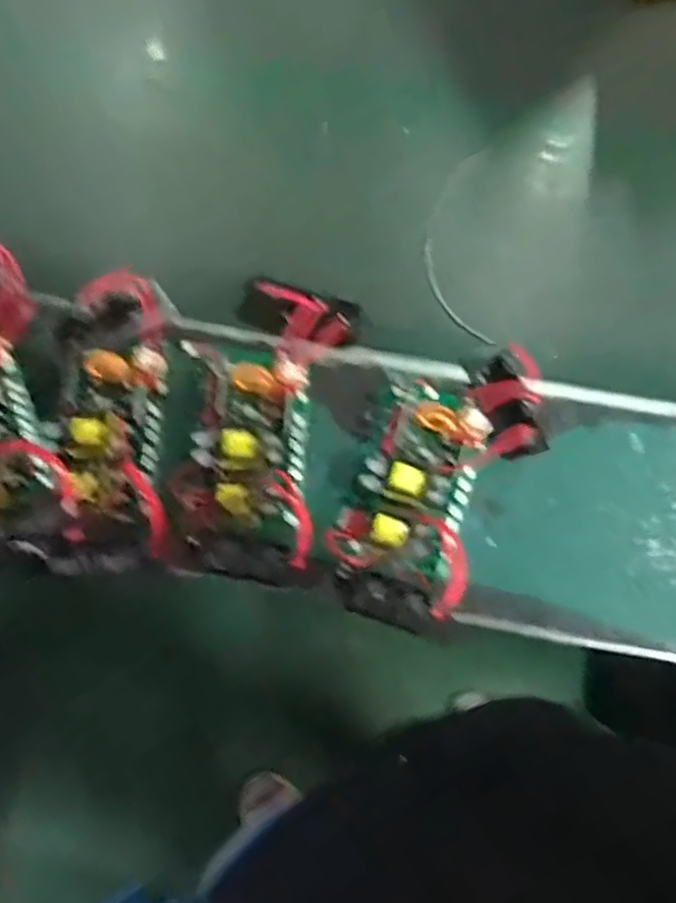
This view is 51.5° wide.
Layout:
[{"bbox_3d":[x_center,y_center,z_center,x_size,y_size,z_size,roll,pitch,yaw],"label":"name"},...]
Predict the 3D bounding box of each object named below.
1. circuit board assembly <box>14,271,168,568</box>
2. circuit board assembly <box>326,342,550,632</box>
[{"bbox_3d":[-0.241,-0.030,0.746,0.101,0.072,0.308,-4,70,-3],"label":"circuit board assembly"},{"bbox_3d":[0.103,0.025,0.756,0.166,0.069,0.329,32,72,9],"label":"circuit board assembly"}]

